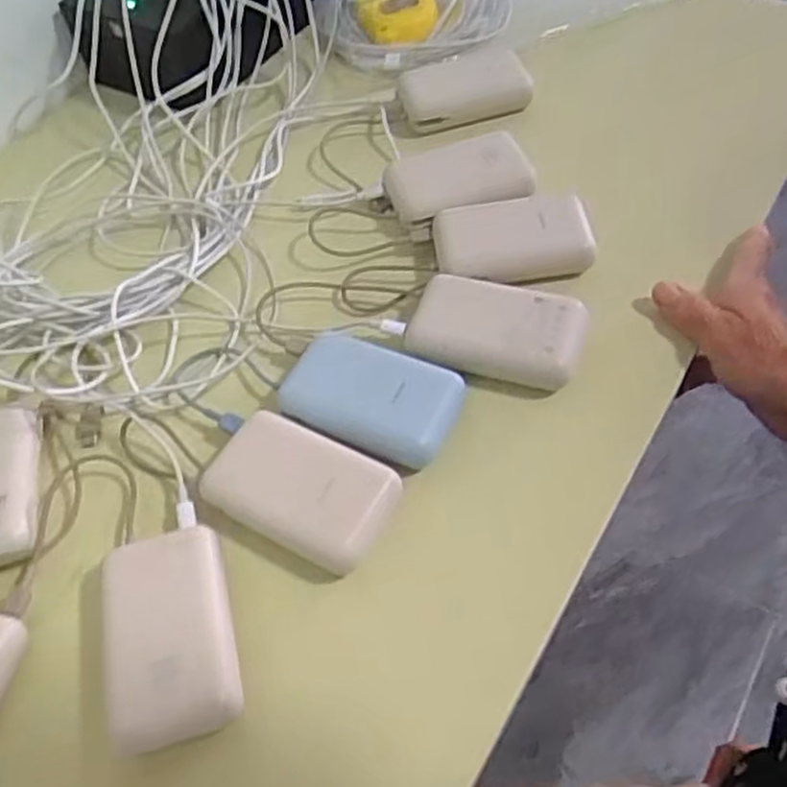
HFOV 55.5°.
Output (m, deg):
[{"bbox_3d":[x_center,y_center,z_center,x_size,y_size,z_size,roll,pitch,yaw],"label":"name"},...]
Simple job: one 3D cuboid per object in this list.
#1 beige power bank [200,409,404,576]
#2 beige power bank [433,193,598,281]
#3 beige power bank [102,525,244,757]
[{"bbox_3d":[-0.050,0.054,0.416,0.103,0.027,0.066,22,59,20],"label":"beige power bank"},{"bbox_3d":[0.080,-0.104,0.508,0.101,0.025,0.067,-7,54,0],"label":"beige power bank"},{"bbox_3d":[-0.110,0.119,0.372,0.060,0.032,0.101,-14,54,-5],"label":"beige power bank"}]

